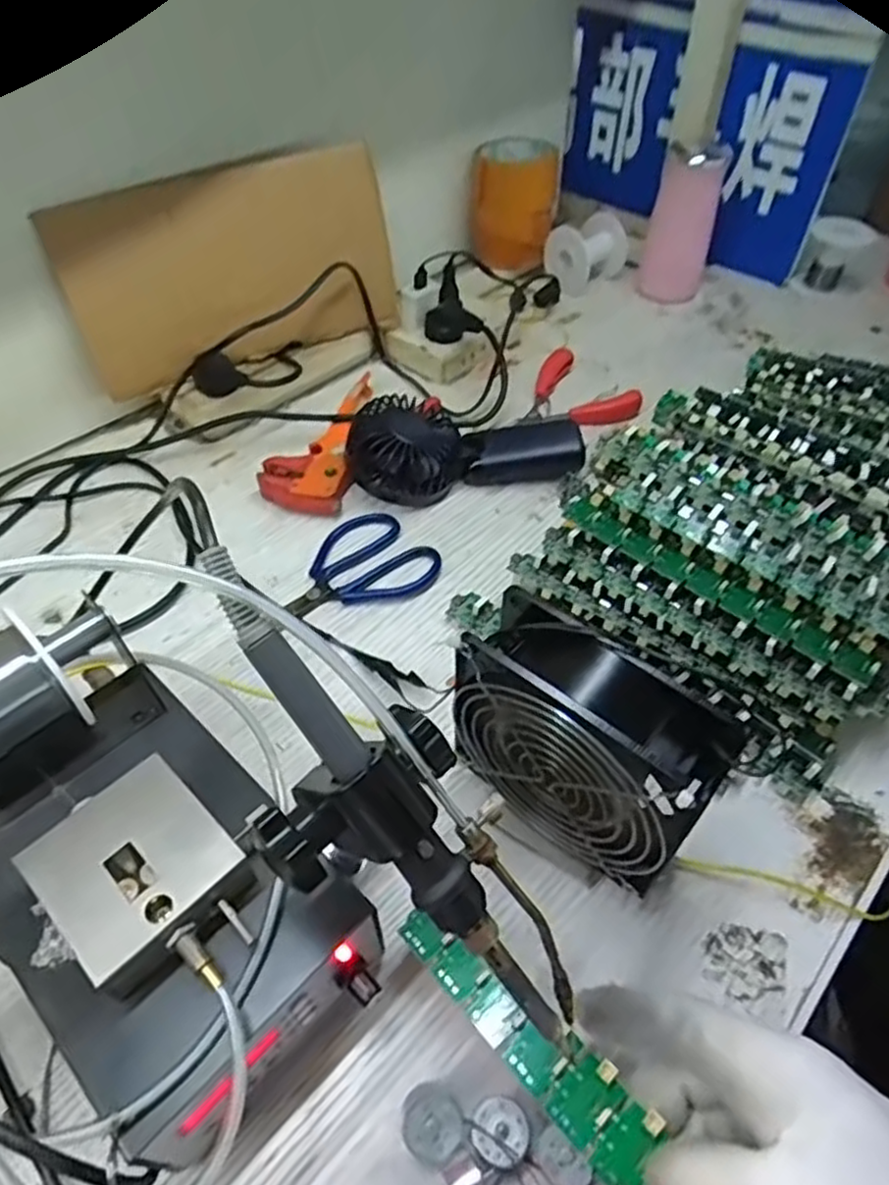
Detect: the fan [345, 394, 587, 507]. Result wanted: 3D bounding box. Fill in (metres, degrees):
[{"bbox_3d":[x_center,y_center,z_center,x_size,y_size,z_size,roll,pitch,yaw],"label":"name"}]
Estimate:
[{"bbox_3d":[0.015,-0.116,0.559,0.180,0.055,0.087,-10,51,-9],"label":"fan"}]

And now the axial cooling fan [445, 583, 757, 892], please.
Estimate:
[{"bbox_3d":[0.060,0.077,0.331,0.114,0.128,0.045,33,56,24],"label":"axial cooling fan"}]

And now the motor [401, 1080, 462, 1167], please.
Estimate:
[{"bbox_3d":[-0.005,0.215,0.288,0.024,0.020,0.026,-18,52,-16],"label":"motor"}]

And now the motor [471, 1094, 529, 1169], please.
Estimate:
[{"bbox_3d":[0.023,0.217,0.286,0.022,0.008,0.023,1,50,-1],"label":"motor"}]

